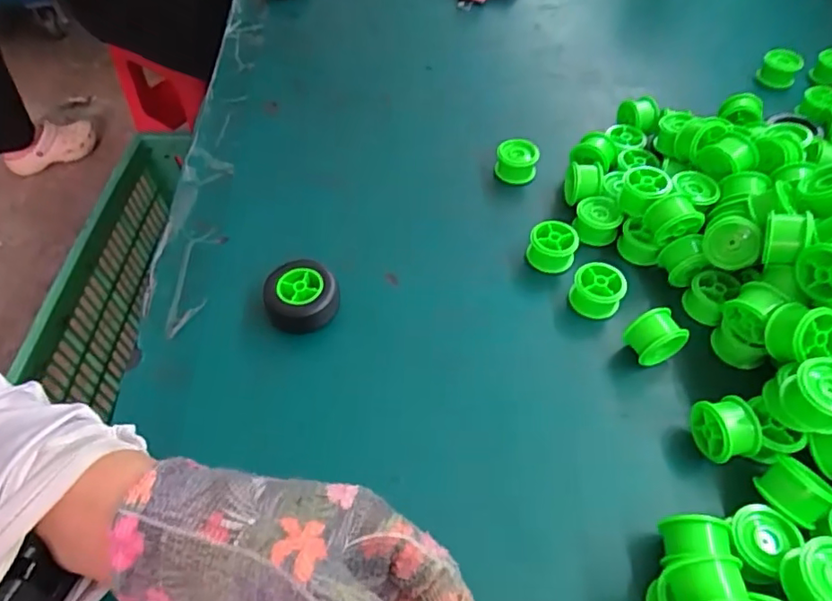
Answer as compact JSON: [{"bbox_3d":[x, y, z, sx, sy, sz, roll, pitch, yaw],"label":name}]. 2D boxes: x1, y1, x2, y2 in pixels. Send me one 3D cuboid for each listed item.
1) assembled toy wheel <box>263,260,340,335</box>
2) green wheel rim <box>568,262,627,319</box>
[{"bbox_3d":[-0.076,0.000,0.379,0.047,0.028,0.047,-1,52,1],"label":"assembled toy wheel"},{"bbox_3d":[0.123,-0.004,0.383,0.033,0.031,0.030,18,55,15],"label":"green wheel rim"}]

